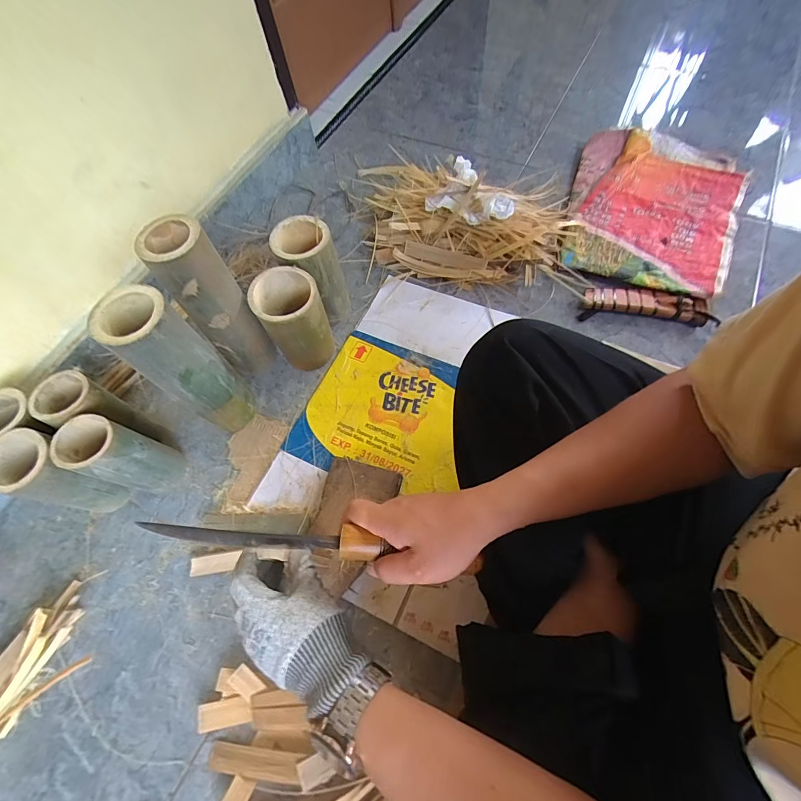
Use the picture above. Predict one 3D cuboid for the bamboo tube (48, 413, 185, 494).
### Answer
[{"bbox_3d":[-0.394,0.084,0.563,0.086,0.161,0.078,14,66,11],"label":"bamboo tube"}]

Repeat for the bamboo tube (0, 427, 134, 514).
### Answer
[{"bbox_3d":[-0.475,0.111,0.553,0.092,0.164,0.081,41,73,21],"label":"bamboo tube"}]

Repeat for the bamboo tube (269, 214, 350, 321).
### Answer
[{"bbox_3d":[-0.150,-0.224,0.690,0.096,0.163,0.110,-37,67,-13],"label":"bamboo tube"}]

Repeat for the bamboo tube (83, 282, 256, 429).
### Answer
[{"bbox_3d":[-0.292,-0.038,0.551,0.083,0.277,0.085,33,71,18],"label":"bamboo tube"}]

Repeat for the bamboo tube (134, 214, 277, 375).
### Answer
[{"bbox_3d":[-0.273,-0.139,0.586,0.074,0.266,0.076,38,72,20],"label":"bamboo tube"}]

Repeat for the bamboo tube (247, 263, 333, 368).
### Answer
[{"bbox_3d":[-0.168,-0.125,0.641,0.096,0.163,0.097,-34,66,-12],"label":"bamboo tube"}]

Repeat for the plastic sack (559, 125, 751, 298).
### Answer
[{"bbox_3d":[0.507,-0.396,0.786,0.320,0.046,0.450,21,67,14],"label":"plastic sack"}]

